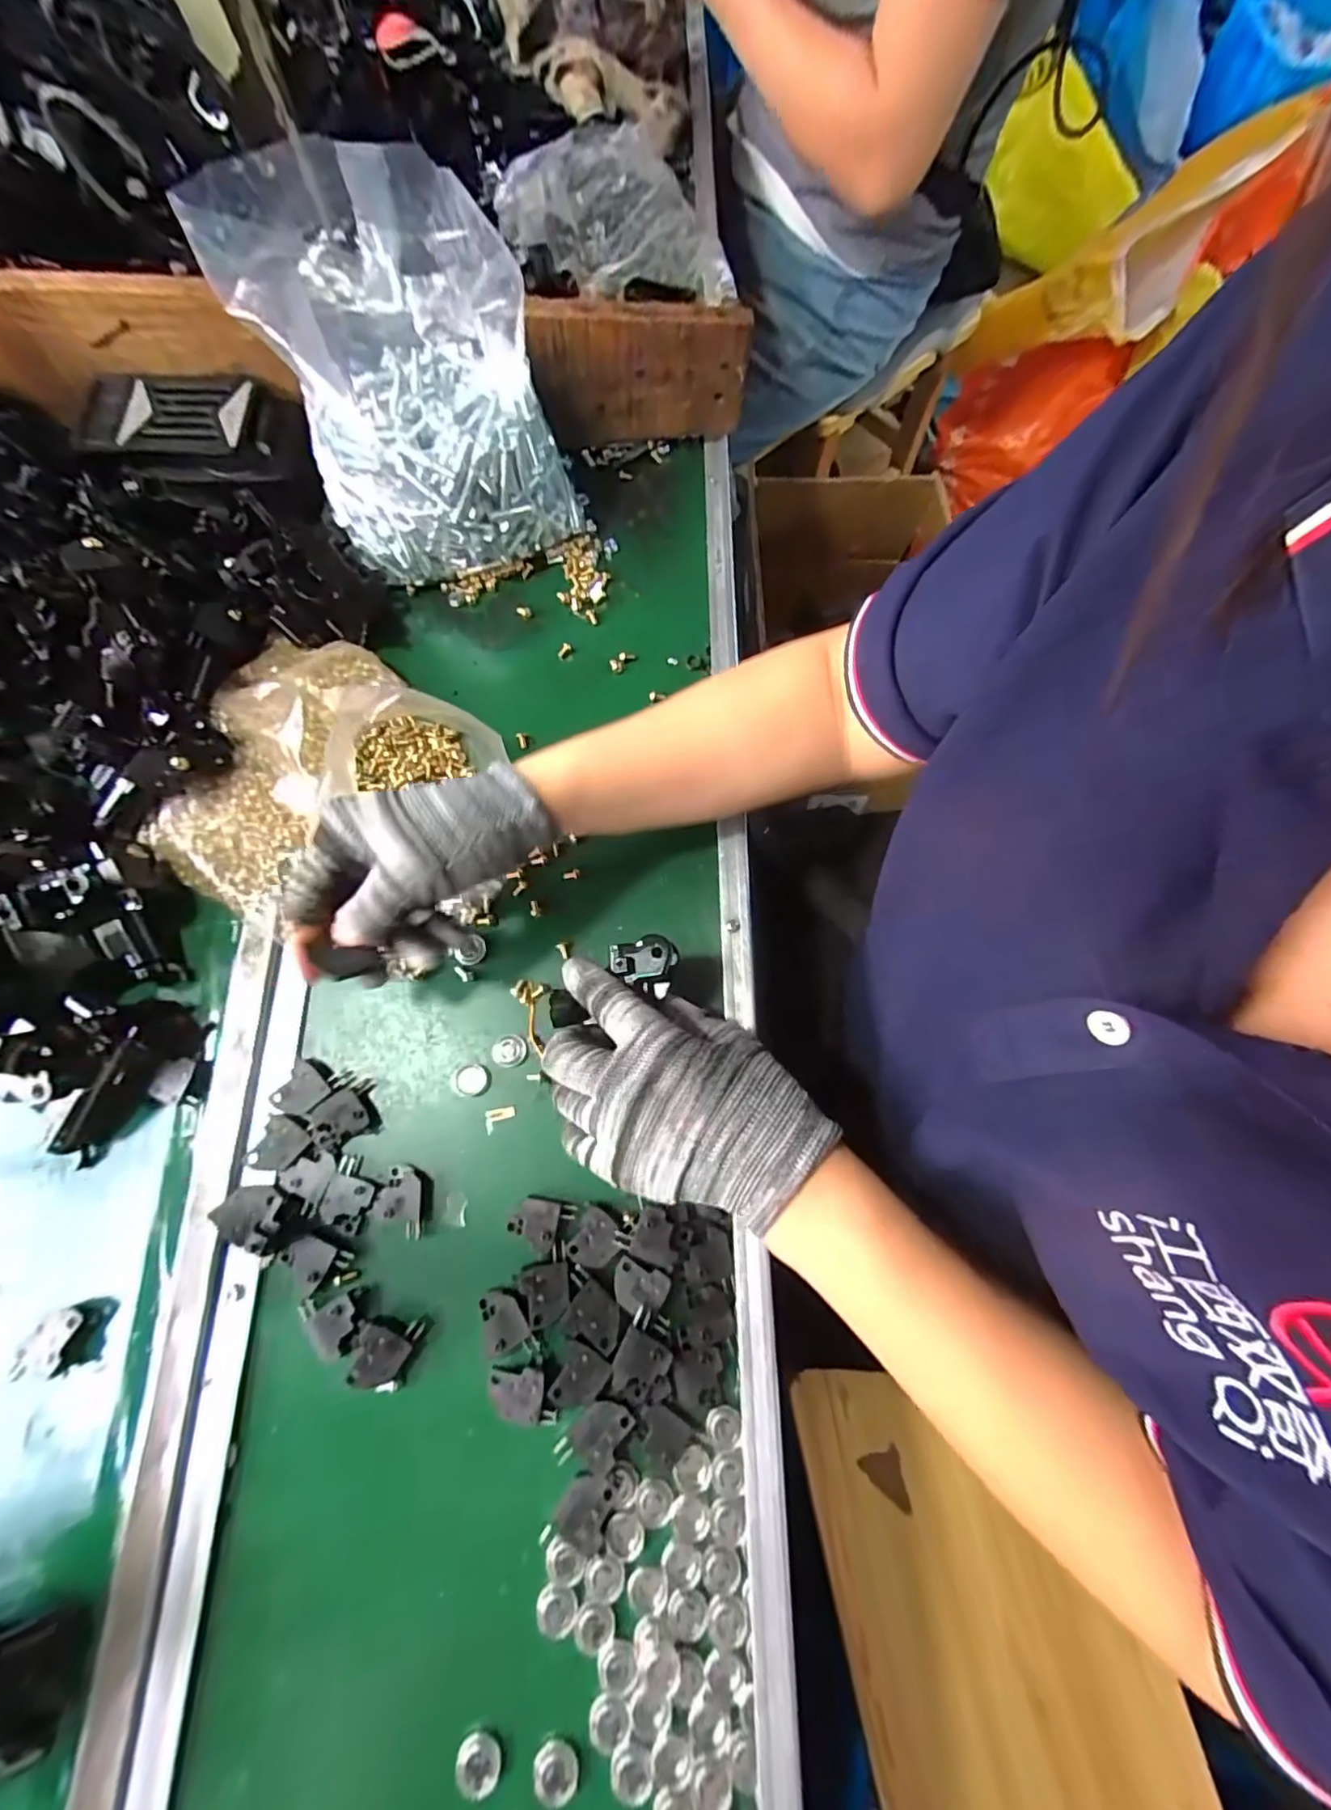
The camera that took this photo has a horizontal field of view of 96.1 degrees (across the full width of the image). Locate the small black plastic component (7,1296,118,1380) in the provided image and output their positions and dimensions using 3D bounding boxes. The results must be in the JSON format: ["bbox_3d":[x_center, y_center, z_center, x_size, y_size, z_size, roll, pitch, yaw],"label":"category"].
[{"bbox_3d":[-0.300,0.216,0.299,0.025,0.020,0.029,2,73,1],"label":"small black plastic component"}]

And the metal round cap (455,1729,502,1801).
[{"bbox_3d":[-0.081,0.372,0.258,0.019,0.004,0.020,0,73,1],"label":"metal round cap"}]

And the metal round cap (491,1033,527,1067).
[{"bbox_3d":[-0.091,0.084,0.345,0.020,0.005,0.018,-10,73,-2],"label":"metal round cap"}]

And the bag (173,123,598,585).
[{"bbox_3d":[-0.160,-0.325,0.384,0.154,0.166,0.159,-29,75,-8],"label":"bag"}]

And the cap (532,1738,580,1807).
[{"bbox_3d":[-0.047,0.372,0.256,0.019,0.004,0.018,0,73,1],"label":"cap"}]

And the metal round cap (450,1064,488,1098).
[{"bbox_3d":[-0.112,0.100,0.341,0.020,0.004,0.017,-13,73,-3],"label":"metal round cap"}]

